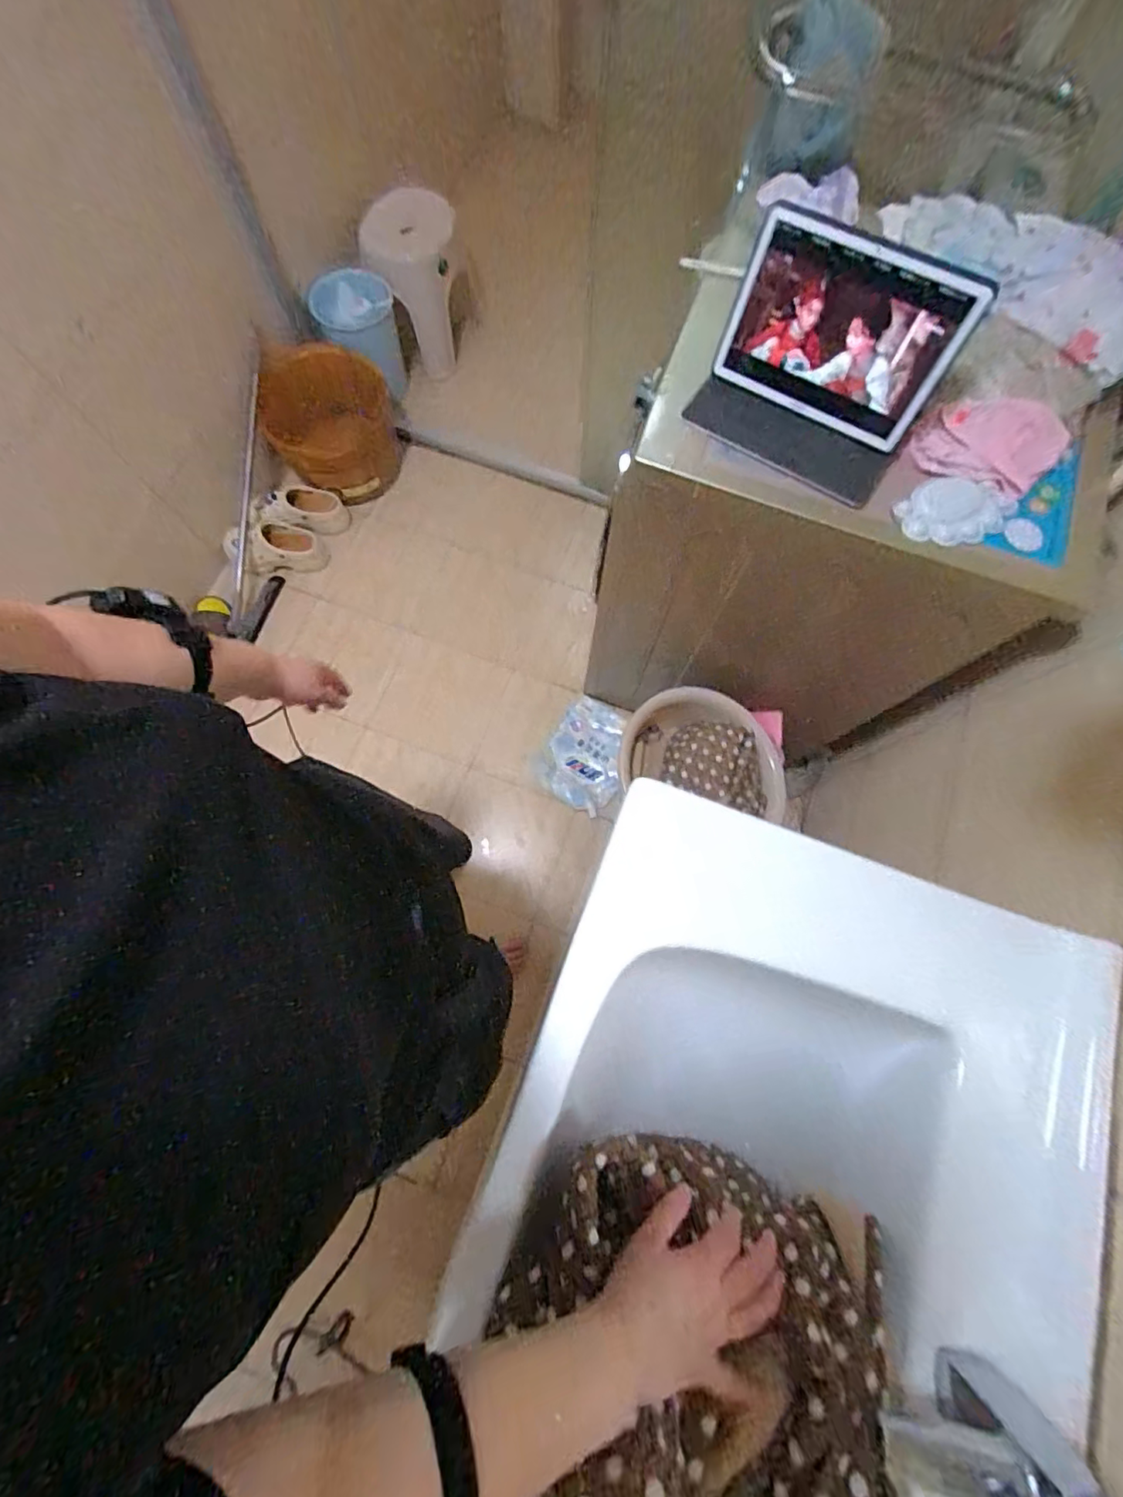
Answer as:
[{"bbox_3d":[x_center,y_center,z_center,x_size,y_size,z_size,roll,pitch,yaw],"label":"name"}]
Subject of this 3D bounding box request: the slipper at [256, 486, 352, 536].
[{"bbox_3d":[-0.734,-0.688,1.572,0.248,0.067,0.115,4,73,-16],"label":"slipper"}]

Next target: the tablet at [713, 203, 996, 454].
[{"bbox_3d":[0.323,-0.483,0.649,0.253,0.172,0.017,31,52,9],"label":"tablet"}]

